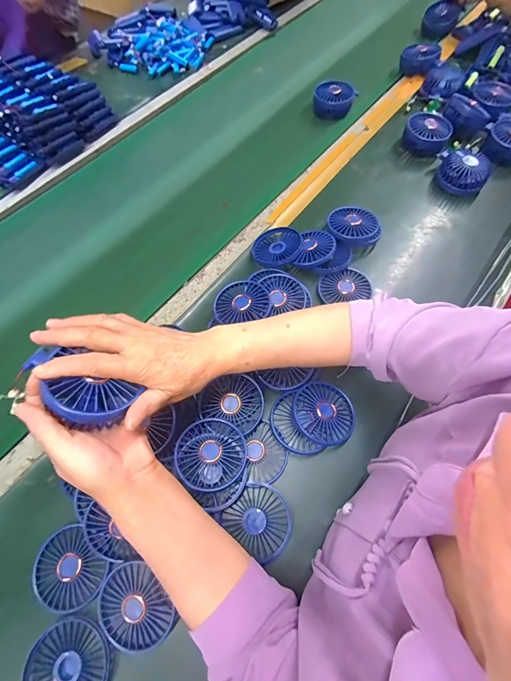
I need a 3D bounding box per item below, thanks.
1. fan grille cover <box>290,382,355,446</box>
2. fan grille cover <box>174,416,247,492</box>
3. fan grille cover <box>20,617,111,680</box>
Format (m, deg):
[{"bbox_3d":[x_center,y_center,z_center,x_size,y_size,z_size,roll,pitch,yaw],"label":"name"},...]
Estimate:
[{"bbox_3d":[0.095,0.100,0.465,0.086,0.020,0.085,41,60,12],"label":"fan grille cover"},{"bbox_3d":[-0.055,0.140,0.420,0.085,0.019,0.084,-23,70,-25],"label":"fan grille cover"},{"bbox_3d":[-0.203,0.355,0.366,0.087,0.020,0.086,2,63,4],"label":"fan grille cover"}]

